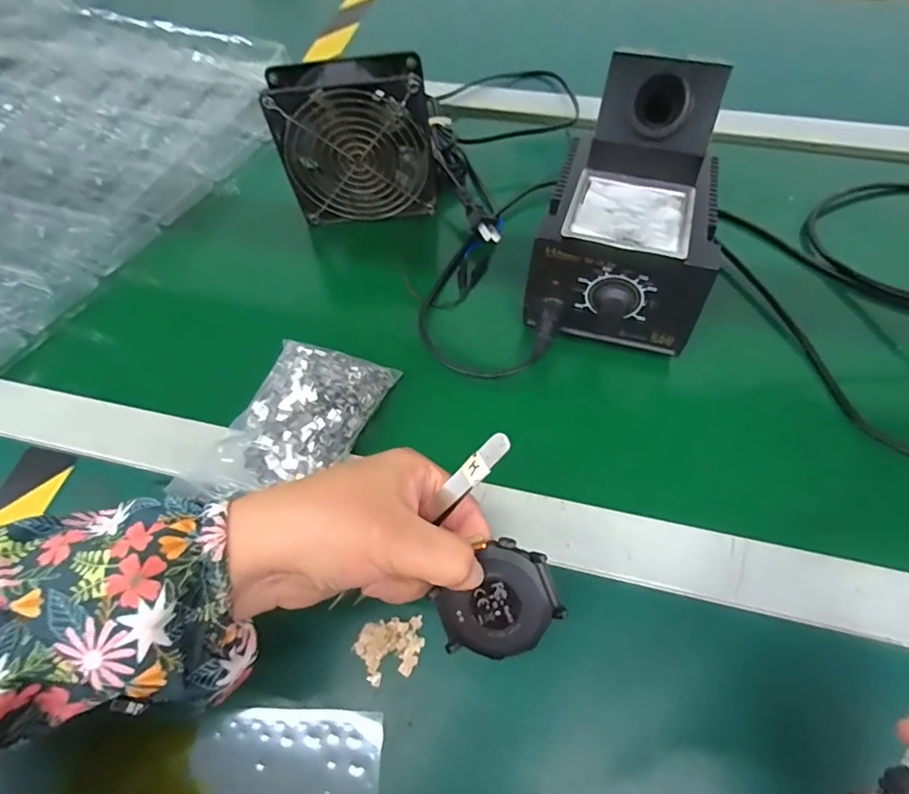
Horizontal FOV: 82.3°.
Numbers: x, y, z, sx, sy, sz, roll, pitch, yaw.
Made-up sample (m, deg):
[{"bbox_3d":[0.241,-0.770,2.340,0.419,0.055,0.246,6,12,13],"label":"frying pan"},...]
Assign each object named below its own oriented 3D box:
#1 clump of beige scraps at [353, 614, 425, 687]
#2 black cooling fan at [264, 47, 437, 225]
[{"bbox_3d":[-0.035,0.138,0.285,0.037,0.008,0.030,-10,58,-4],"label":"clump of beige scraps"},{"bbox_3d":[-0.079,-0.207,0.425,0.125,0.108,0.042,-1,58,1],"label":"black cooling fan"}]

